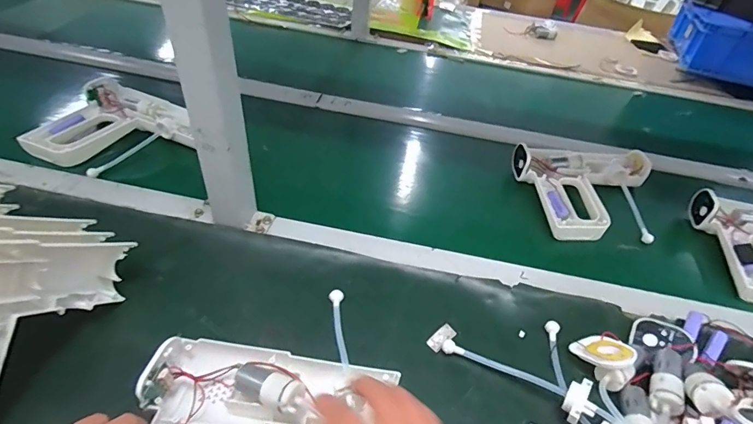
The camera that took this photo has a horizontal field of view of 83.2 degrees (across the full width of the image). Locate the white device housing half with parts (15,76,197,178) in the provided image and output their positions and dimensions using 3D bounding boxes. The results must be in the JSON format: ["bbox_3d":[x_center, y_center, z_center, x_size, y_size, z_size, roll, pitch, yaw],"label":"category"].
[{"bbox_3d":[-0.392,-0.127,0.640,0.187,0.053,0.189,17,42,11],"label":"white device housing half with parts"}]

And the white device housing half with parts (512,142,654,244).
[{"bbox_3d":[0.332,-0.028,0.639,0.216,0.045,0.173,4,42,-4],"label":"white device housing half with parts"}]

